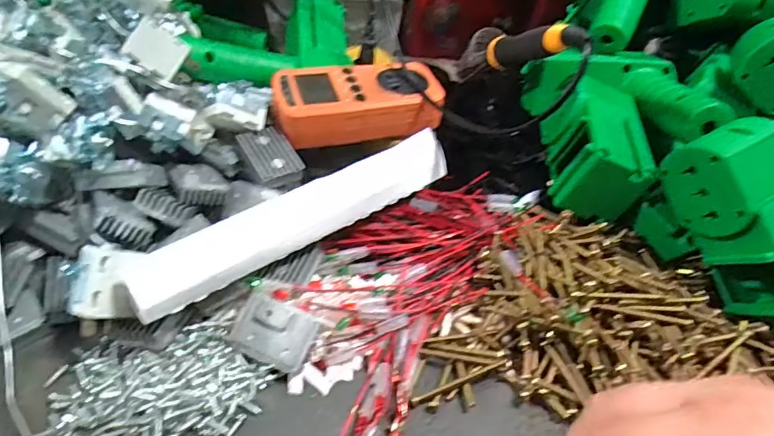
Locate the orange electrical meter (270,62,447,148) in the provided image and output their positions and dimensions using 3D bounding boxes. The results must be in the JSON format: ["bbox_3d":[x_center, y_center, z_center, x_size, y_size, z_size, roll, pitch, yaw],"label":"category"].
[{"bbox_3d":[-0.022,-0.093,0.395,0.126,0.028,0.066,-8,45,-15],"label":"orange electrical meter"}]

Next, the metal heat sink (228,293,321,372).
[{"bbox_3d":[-0.064,0.064,0.286,0.045,0.008,0.031,21,70,10],"label":"metal heat sink"}]

